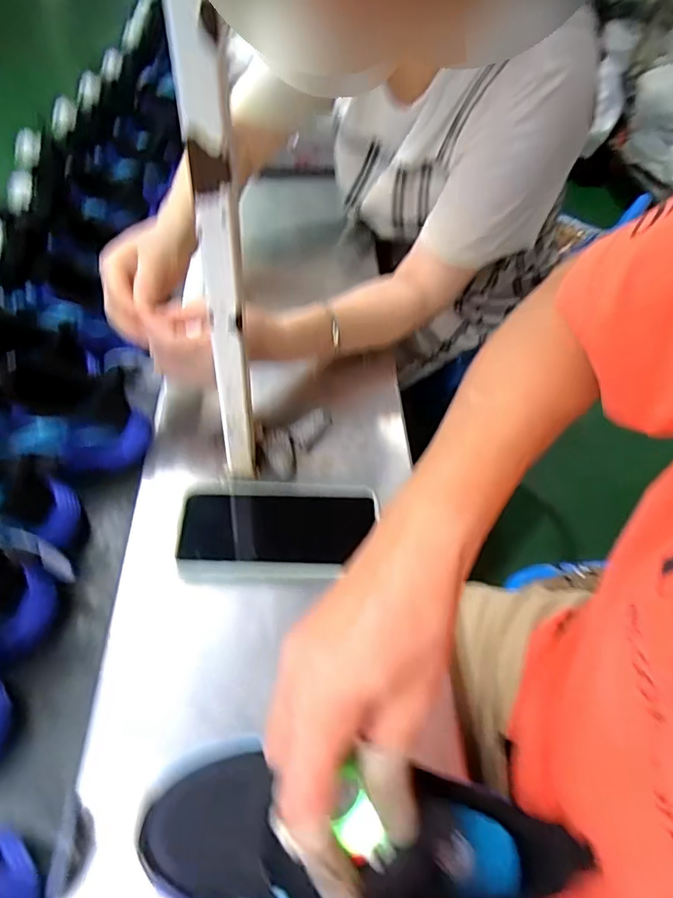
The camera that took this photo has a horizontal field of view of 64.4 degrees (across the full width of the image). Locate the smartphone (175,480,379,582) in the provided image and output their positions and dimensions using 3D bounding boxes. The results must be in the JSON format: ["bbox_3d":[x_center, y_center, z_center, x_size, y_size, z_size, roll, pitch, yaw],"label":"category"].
[{"bbox_3d":[-0.045,0.064,0.430,0.156,0.014,0.085,1,47,-6],"label":"smartphone"}]

